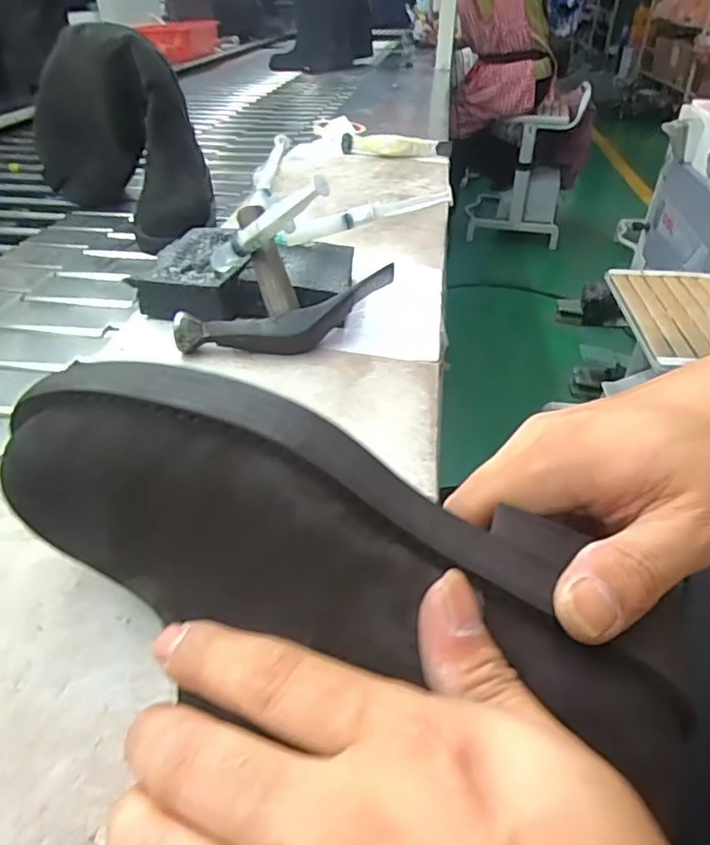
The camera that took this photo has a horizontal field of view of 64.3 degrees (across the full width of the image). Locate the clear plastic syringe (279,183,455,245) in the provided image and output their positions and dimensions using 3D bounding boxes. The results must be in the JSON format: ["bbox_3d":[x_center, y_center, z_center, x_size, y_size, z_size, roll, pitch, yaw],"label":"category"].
[{"bbox_3d":[0.006,-0.176,0.483,0.153,0.020,0.013,-12,38,8],"label":"clear plastic syringe"}]

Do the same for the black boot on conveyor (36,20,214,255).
[{"bbox_3d":[-0.307,-0.385,0.756,0.130,0.219,0.329,-30,48,-32],"label":"black boot on conveyor"}]

